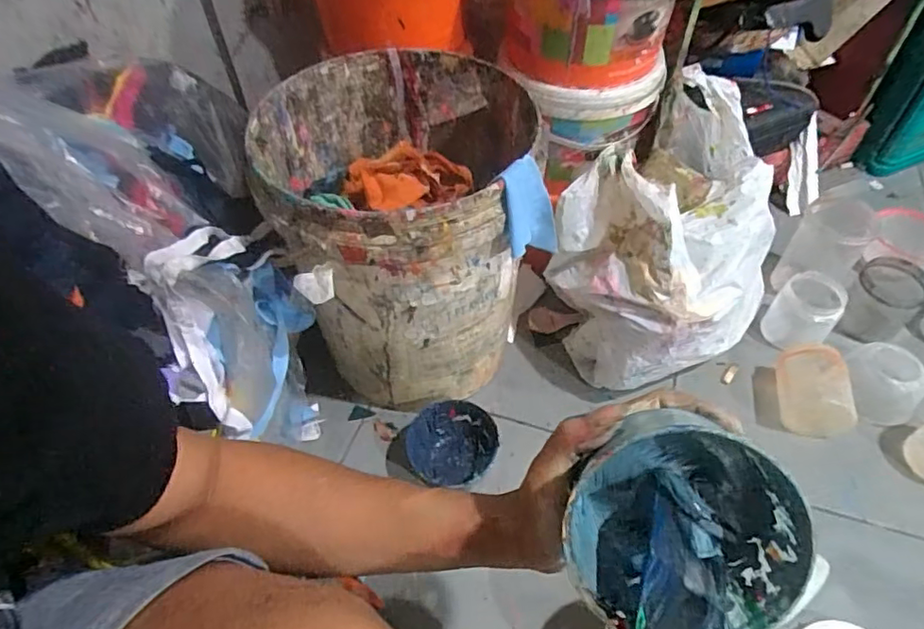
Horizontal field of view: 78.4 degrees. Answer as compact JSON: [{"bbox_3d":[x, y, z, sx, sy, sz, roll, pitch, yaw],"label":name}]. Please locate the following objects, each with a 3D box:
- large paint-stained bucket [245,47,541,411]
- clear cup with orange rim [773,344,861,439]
[{"bbox_3d":[-0.067,-0.090,0.712,0.281,0.339,0.302,-1,51,1],"label":"large paint-stained bucket"},{"bbox_3d":[0.470,0.106,0.762,0.080,0.075,0.107,2,51,3],"label":"clear cup with orange rim"}]

